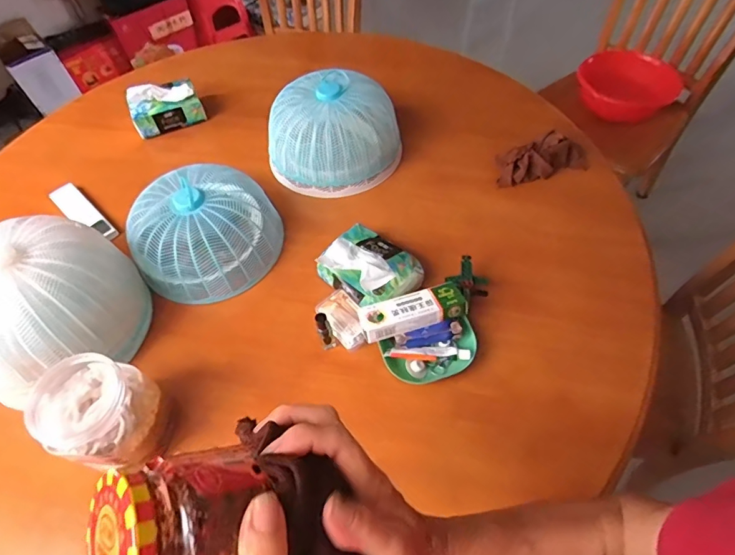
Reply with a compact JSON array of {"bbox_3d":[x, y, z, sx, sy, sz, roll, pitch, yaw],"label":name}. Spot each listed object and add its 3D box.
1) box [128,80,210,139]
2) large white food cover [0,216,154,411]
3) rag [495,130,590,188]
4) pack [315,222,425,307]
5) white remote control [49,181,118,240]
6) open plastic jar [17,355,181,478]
[{"bbox_3d":[-0.412,-0.356,0.927,0.137,0.080,0.081,-20,58,-11],"label":"box"},{"bbox_3d":[-0.429,0.036,0.616,0.205,0.177,0.211,-16,58,-9],"label":"large white food cover"},{"bbox_3d":[0.308,-0.214,0.807,0.169,0.049,0.071,-12,57,-5],"label":"rag"},{"bbox_3d":[0.005,-0.013,0.682,0.138,0.077,0.109,37,65,23],"label":"pack"},{"bbox_3d":[-0.511,-0.118,0.817,0.181,0.016,0.047,37,65,23],"label":"white remote control"},{"bbox_3d":[-0.306,0.166,0.541,0.112,0.145,0.104,-1,57,2],"label":"open plastic jar"}]

